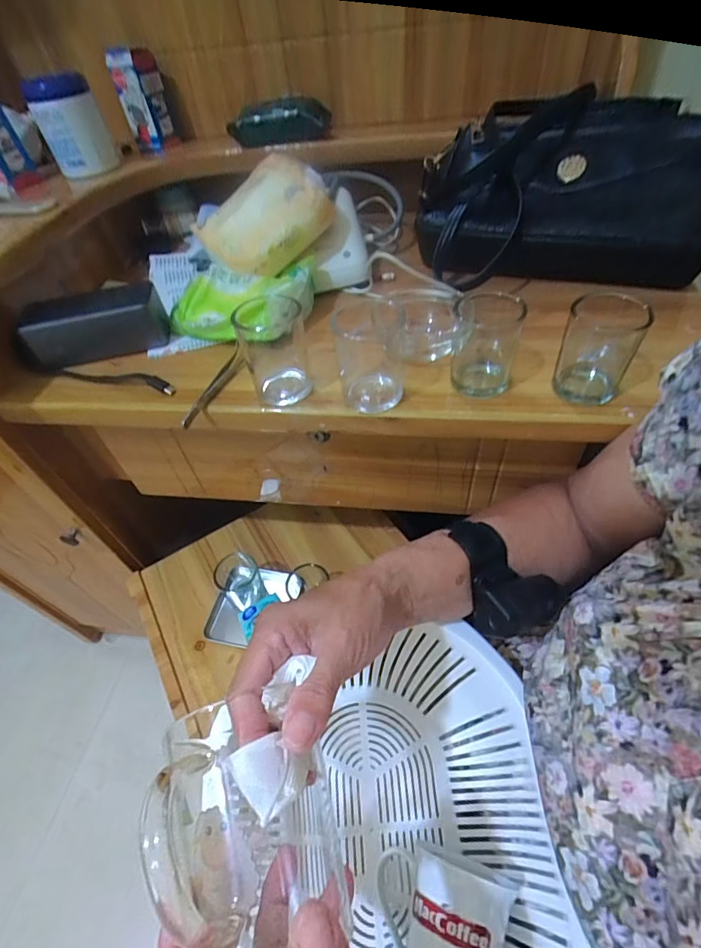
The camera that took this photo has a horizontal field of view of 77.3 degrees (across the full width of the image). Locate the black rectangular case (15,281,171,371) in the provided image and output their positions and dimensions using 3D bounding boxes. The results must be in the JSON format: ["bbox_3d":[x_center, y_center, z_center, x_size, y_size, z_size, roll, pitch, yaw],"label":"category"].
[{"bbox_3d":[-0.265,-0.150,0.448,0.145,0.049,0.055,-13,51,-5],"label":"black rectangular case"}]

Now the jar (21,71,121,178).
[{"bbox_3d":[-0.333,-0.416,0.524,0.069,0.089,0.059,-28,53,-16],"label":"jar"}]

